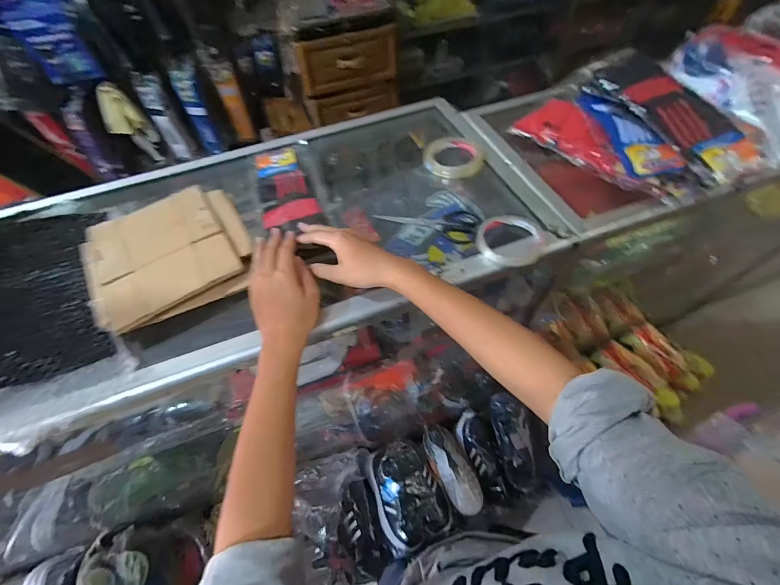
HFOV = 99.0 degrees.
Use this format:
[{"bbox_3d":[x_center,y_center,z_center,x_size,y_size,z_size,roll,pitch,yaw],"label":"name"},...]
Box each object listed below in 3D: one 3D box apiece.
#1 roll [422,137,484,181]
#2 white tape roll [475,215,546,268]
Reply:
[{"bbox_3d":[0.112,-0.231,0.581,0.100,0.027,0.093,-2,56,3],"label":"roll"},{"bbox_3d":[0.163,-0.072,0.460,0.085,0.018,0.080,-2,56,3],"label":"white tape roll"}]

